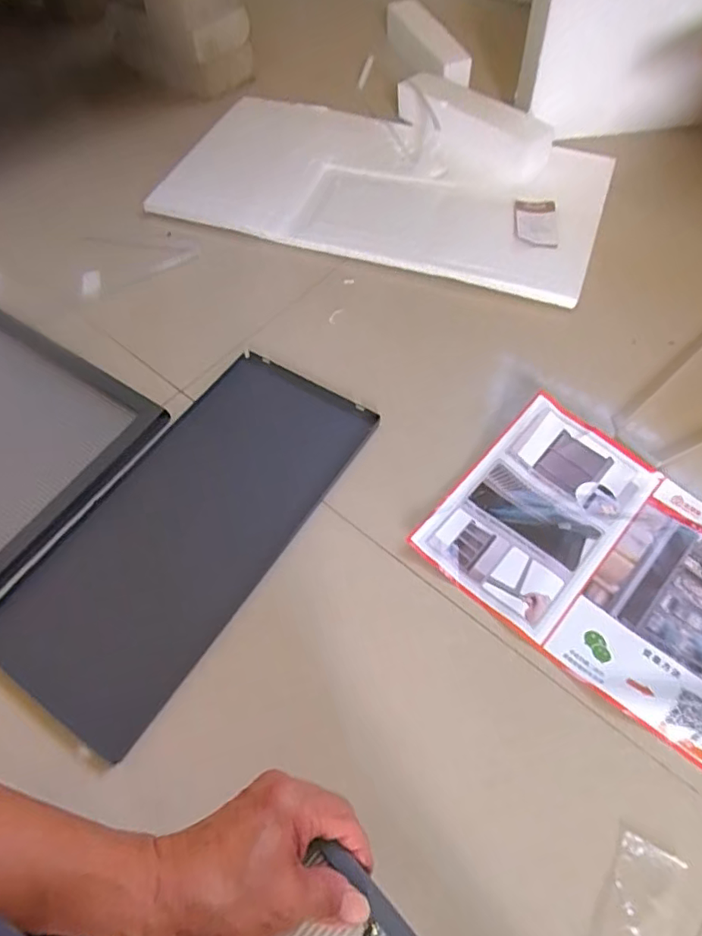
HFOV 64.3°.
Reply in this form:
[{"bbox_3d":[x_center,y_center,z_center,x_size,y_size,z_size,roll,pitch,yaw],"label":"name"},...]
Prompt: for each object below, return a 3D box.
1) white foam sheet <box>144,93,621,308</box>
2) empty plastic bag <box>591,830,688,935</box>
[{"bbox_3d":[0.028,-0.382,0.734,0.579,0.046,0.278,17,62,12],"label":"white foam sheet"},{"bbox_3d":[0.183,0.284,0.354,0.046,0.008,0.085,22,63,15],"label":"empty plastic bag"}]

